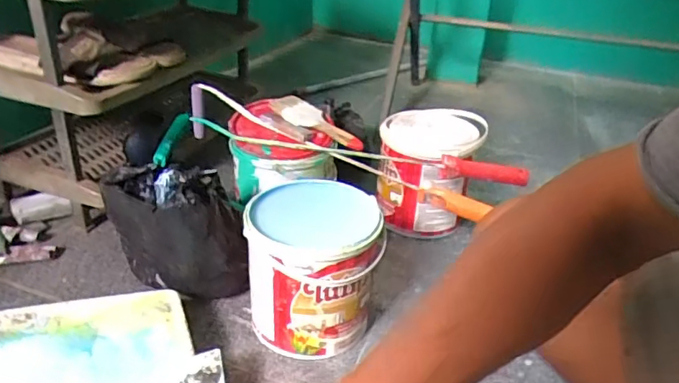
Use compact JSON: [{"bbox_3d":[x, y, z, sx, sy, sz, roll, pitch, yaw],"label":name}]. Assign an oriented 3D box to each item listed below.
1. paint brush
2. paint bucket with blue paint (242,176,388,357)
[{"bbox_3d":[-0.037,-0.122,0.912,0.192,0.021,0.064,31,38,20],"label":"paint brush"},{"bbox_3d":[-0.038,0.112,0.733,0.170,0.192,0.161,2,30,-1],"label":"paint bucket with blue paint"}]

